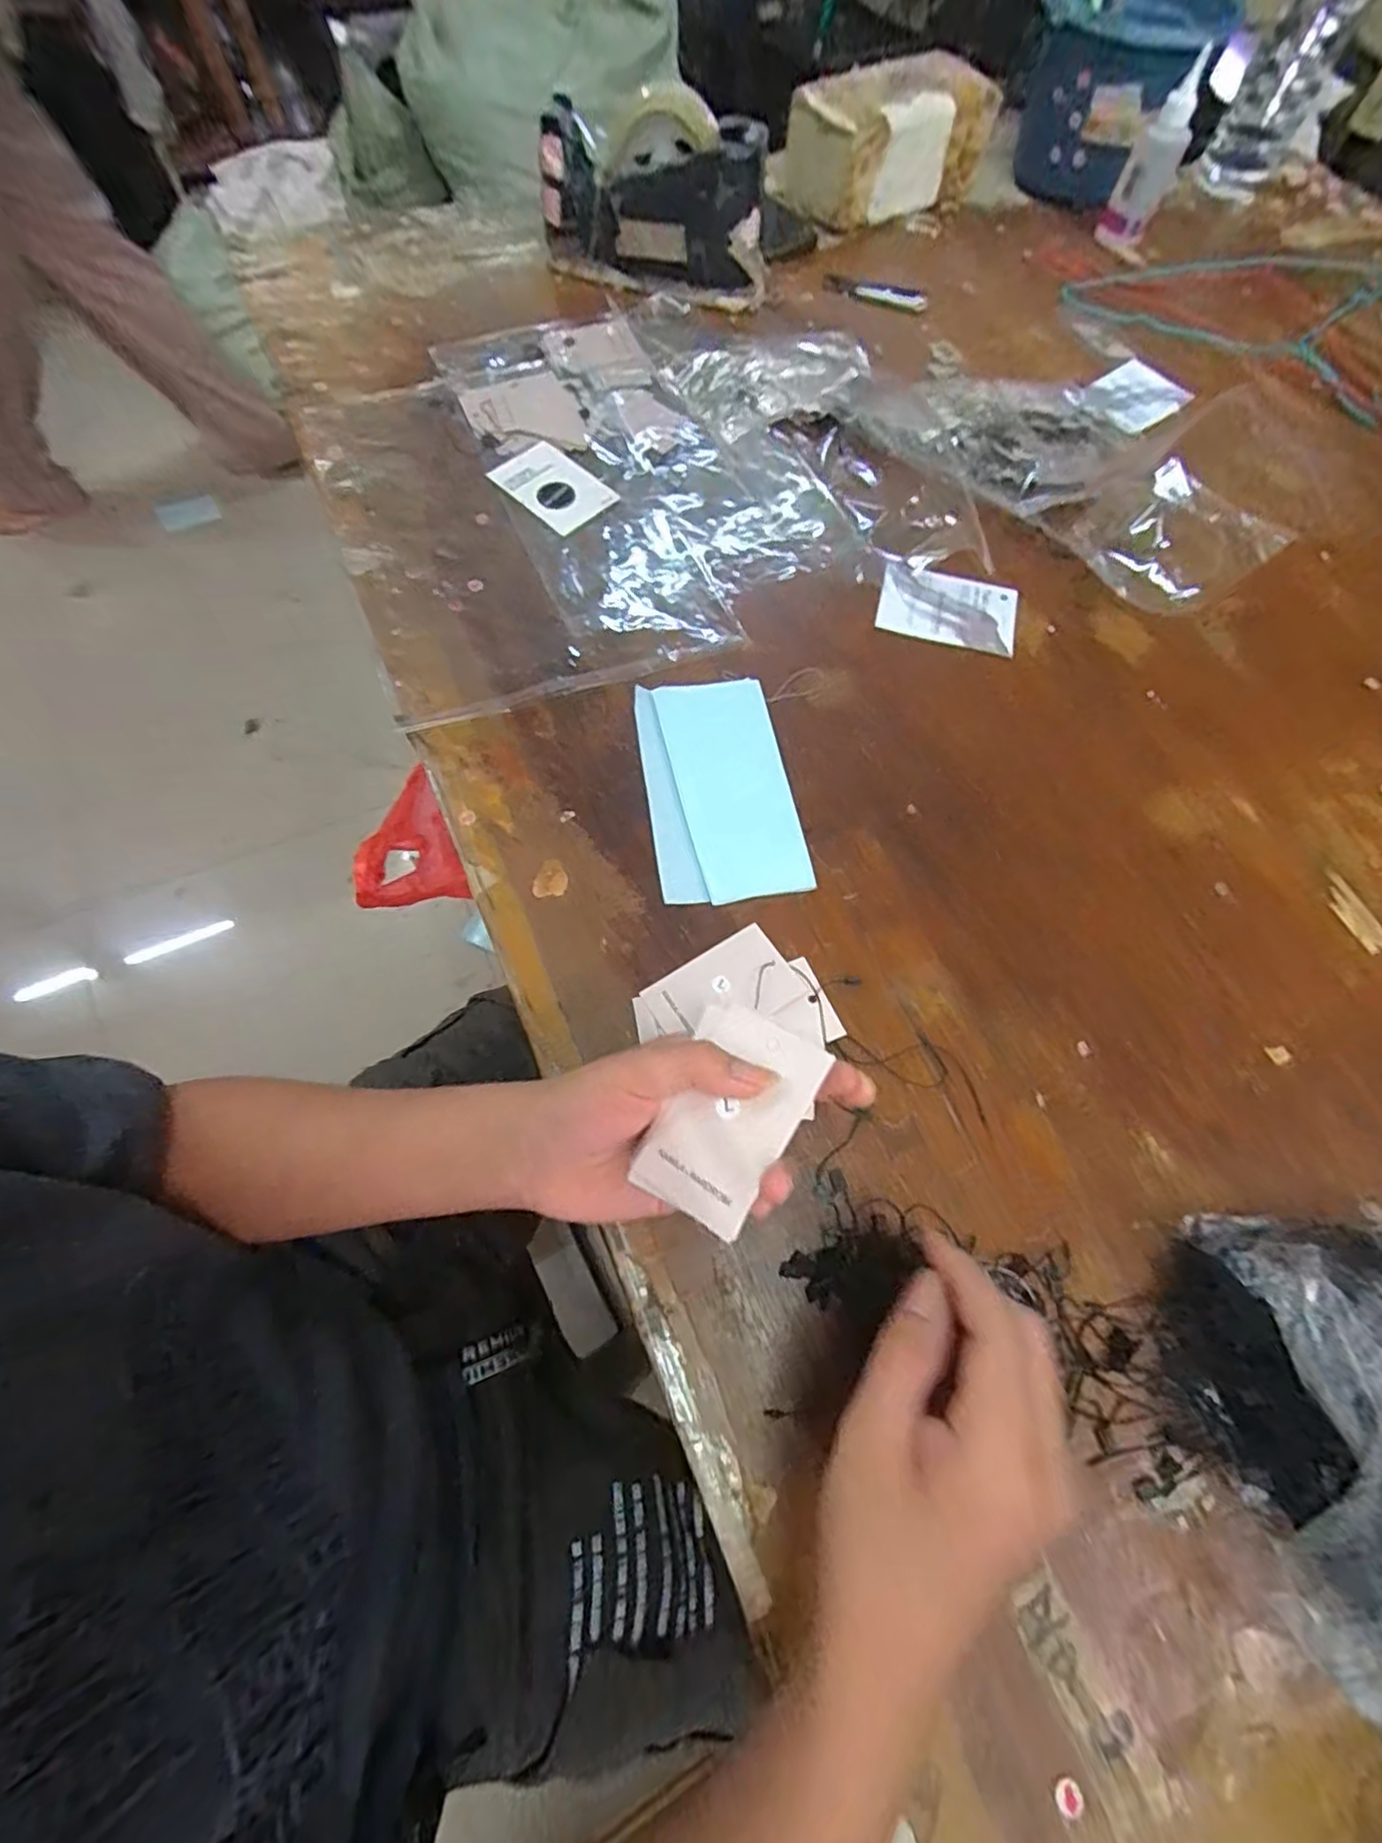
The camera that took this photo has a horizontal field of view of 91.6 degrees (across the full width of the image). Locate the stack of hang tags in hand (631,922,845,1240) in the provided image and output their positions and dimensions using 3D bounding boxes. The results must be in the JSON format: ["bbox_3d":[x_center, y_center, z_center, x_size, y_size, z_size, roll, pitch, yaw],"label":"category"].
[{"bbox_3d":[0.013,0.076,0.274,0.054,0.004,0.081,27,76,31],"label":"stack of hang tags in hand"}]

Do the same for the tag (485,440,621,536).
[{"bbox_3d":[-0.106,-0.343,0.530,0.087,0.007,0.059,39,76,5],"label":"tag"}]

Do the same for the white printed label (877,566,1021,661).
[{"bbox_3d":[0.192,-0.234,0.505,0.102,0.006,0.063,14,73,2],"label":"white printed label"}]

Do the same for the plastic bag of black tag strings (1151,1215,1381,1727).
[{"bbox_3d":[0.282,0.221,0.282,0.122,0.058,0.172,1,67,-1],"label":"plastic bag of black tag strings"}]

